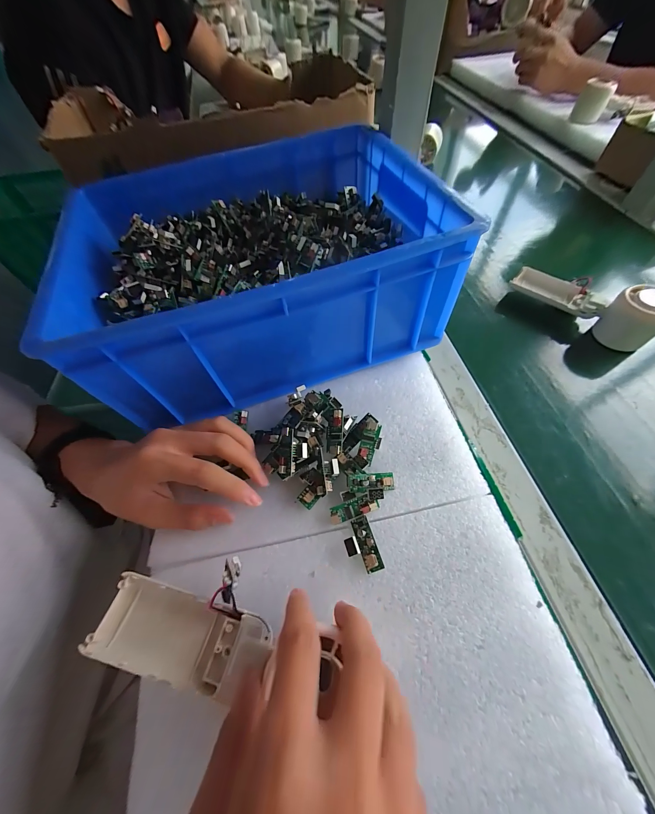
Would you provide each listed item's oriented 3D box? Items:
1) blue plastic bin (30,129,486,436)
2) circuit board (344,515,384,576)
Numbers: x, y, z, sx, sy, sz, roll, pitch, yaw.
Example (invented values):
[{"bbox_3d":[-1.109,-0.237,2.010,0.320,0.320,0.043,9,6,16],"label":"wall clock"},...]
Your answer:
[{"bbox_3d":[-0.069,-0.159,0.304,0.336,0.147,0.264,-11,60,-13],"label":"blue plastic bin"},{"bbox_3d":[0.025,0.104,0.220,0.022,0.010,0.038,-16,60,-7],"label":"circuit board"}]

